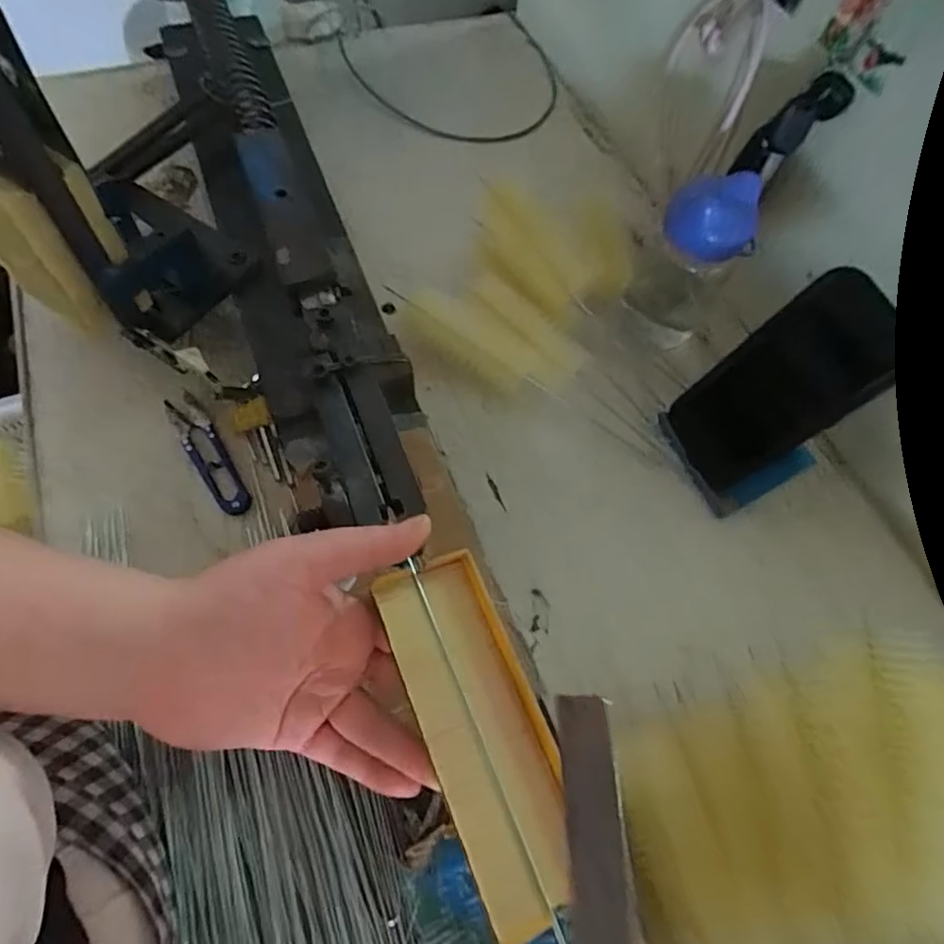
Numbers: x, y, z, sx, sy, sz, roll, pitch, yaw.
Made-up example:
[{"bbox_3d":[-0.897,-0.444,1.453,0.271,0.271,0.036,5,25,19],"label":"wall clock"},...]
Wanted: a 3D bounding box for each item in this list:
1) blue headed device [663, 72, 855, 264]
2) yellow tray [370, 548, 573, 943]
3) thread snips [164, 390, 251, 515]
[{"bbox_3d":[0.197,-0.206,0.392,0.060,0.056,0.128,42,95,15],"label":"blue headed device"},{"bbox_3d":[0.004,0.103,0.230,0.051,0.020,0.137,-18,64,-11],"label":"yellow tray"},{"bbox_3d":[-0.202,-0.016,0.424,0.025,0.005,0.110,-30,70,-16],"label":"thread snips"}]

